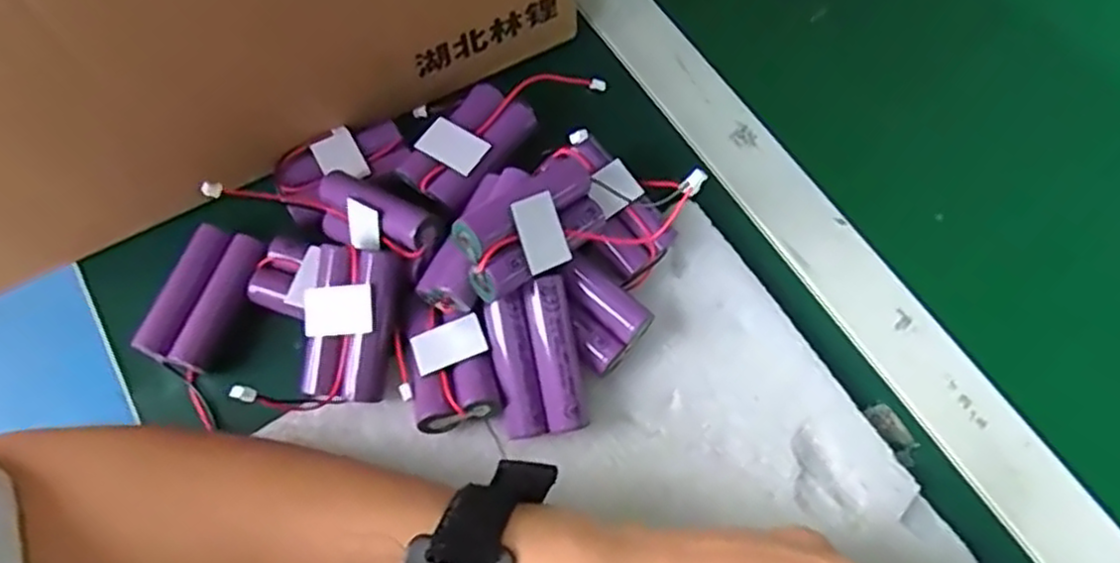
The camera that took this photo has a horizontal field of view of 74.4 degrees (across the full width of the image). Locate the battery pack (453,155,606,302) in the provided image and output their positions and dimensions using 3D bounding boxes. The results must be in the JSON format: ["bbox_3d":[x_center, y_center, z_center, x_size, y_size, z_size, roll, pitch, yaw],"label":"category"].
[{"bbox_3d":[-0.010,-0.024,0.310,0.071,0.022,0.037,-39,104,-29],"label":"battery pack"}]

